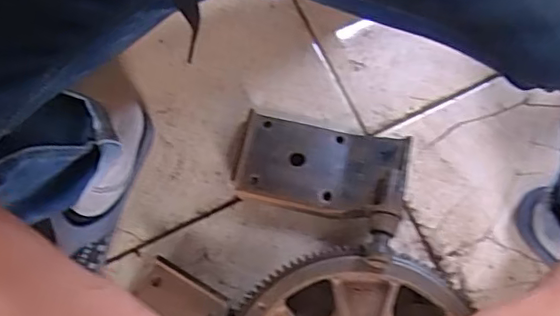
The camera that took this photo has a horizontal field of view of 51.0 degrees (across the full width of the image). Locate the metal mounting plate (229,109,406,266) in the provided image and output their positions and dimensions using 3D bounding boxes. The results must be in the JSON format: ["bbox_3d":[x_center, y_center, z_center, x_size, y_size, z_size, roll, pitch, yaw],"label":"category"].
[{"bbox_3d":[0.045,0.029,0.696,0.193,0.065,0.152,13,77,3],"label":"metal mounting plate"}]

